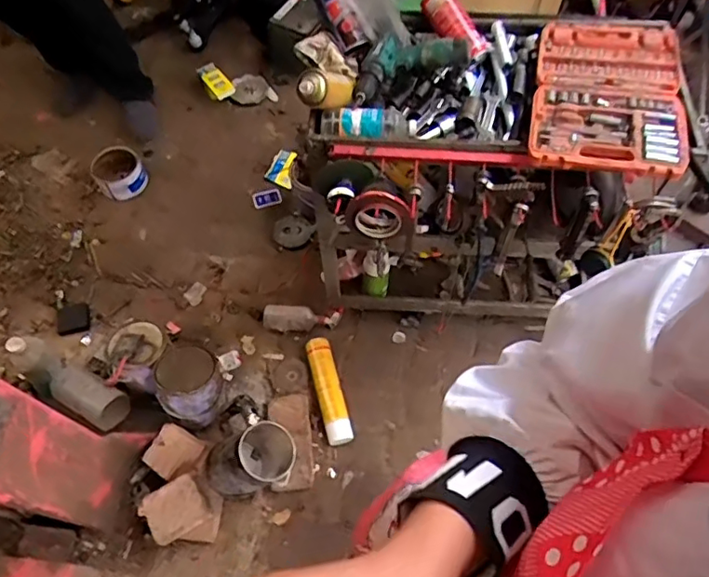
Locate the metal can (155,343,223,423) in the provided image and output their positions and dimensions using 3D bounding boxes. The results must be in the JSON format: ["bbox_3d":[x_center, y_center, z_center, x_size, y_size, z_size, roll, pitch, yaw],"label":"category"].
[{"bbox_3d":[-0.407,0.241,1.442,0.130,0.199,0.143,-1,62,1],"label":"metal can"}]

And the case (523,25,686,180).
[{"bbox_3d":[0.454,-0.359,1.029,0.247,0.067,0.375,12,63,7],"label":"case"}]

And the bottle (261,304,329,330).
[{"bbox_3d":[-0.165,0.086,1.642,0.190,0.061,0.069,0,62,1],"label":"bottle"}]

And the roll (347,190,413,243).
[{"bbox_3d":[0.044,-0.126,1.014,0.109,0.127,0.023,5,63,4],"label":"roll"}]

